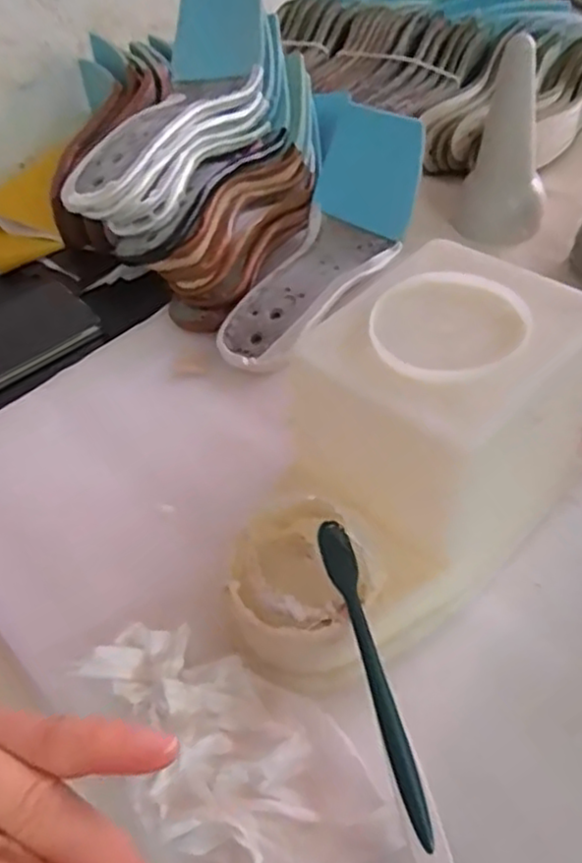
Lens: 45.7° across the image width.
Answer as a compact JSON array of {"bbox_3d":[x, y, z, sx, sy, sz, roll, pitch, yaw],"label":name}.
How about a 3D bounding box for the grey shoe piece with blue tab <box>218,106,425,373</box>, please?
[{"bbox_3d":[0.020,-0.133,0.501,0.079,0.061,0.230,23,68,25],"label":"grey shoe piece with blue tab"}]

